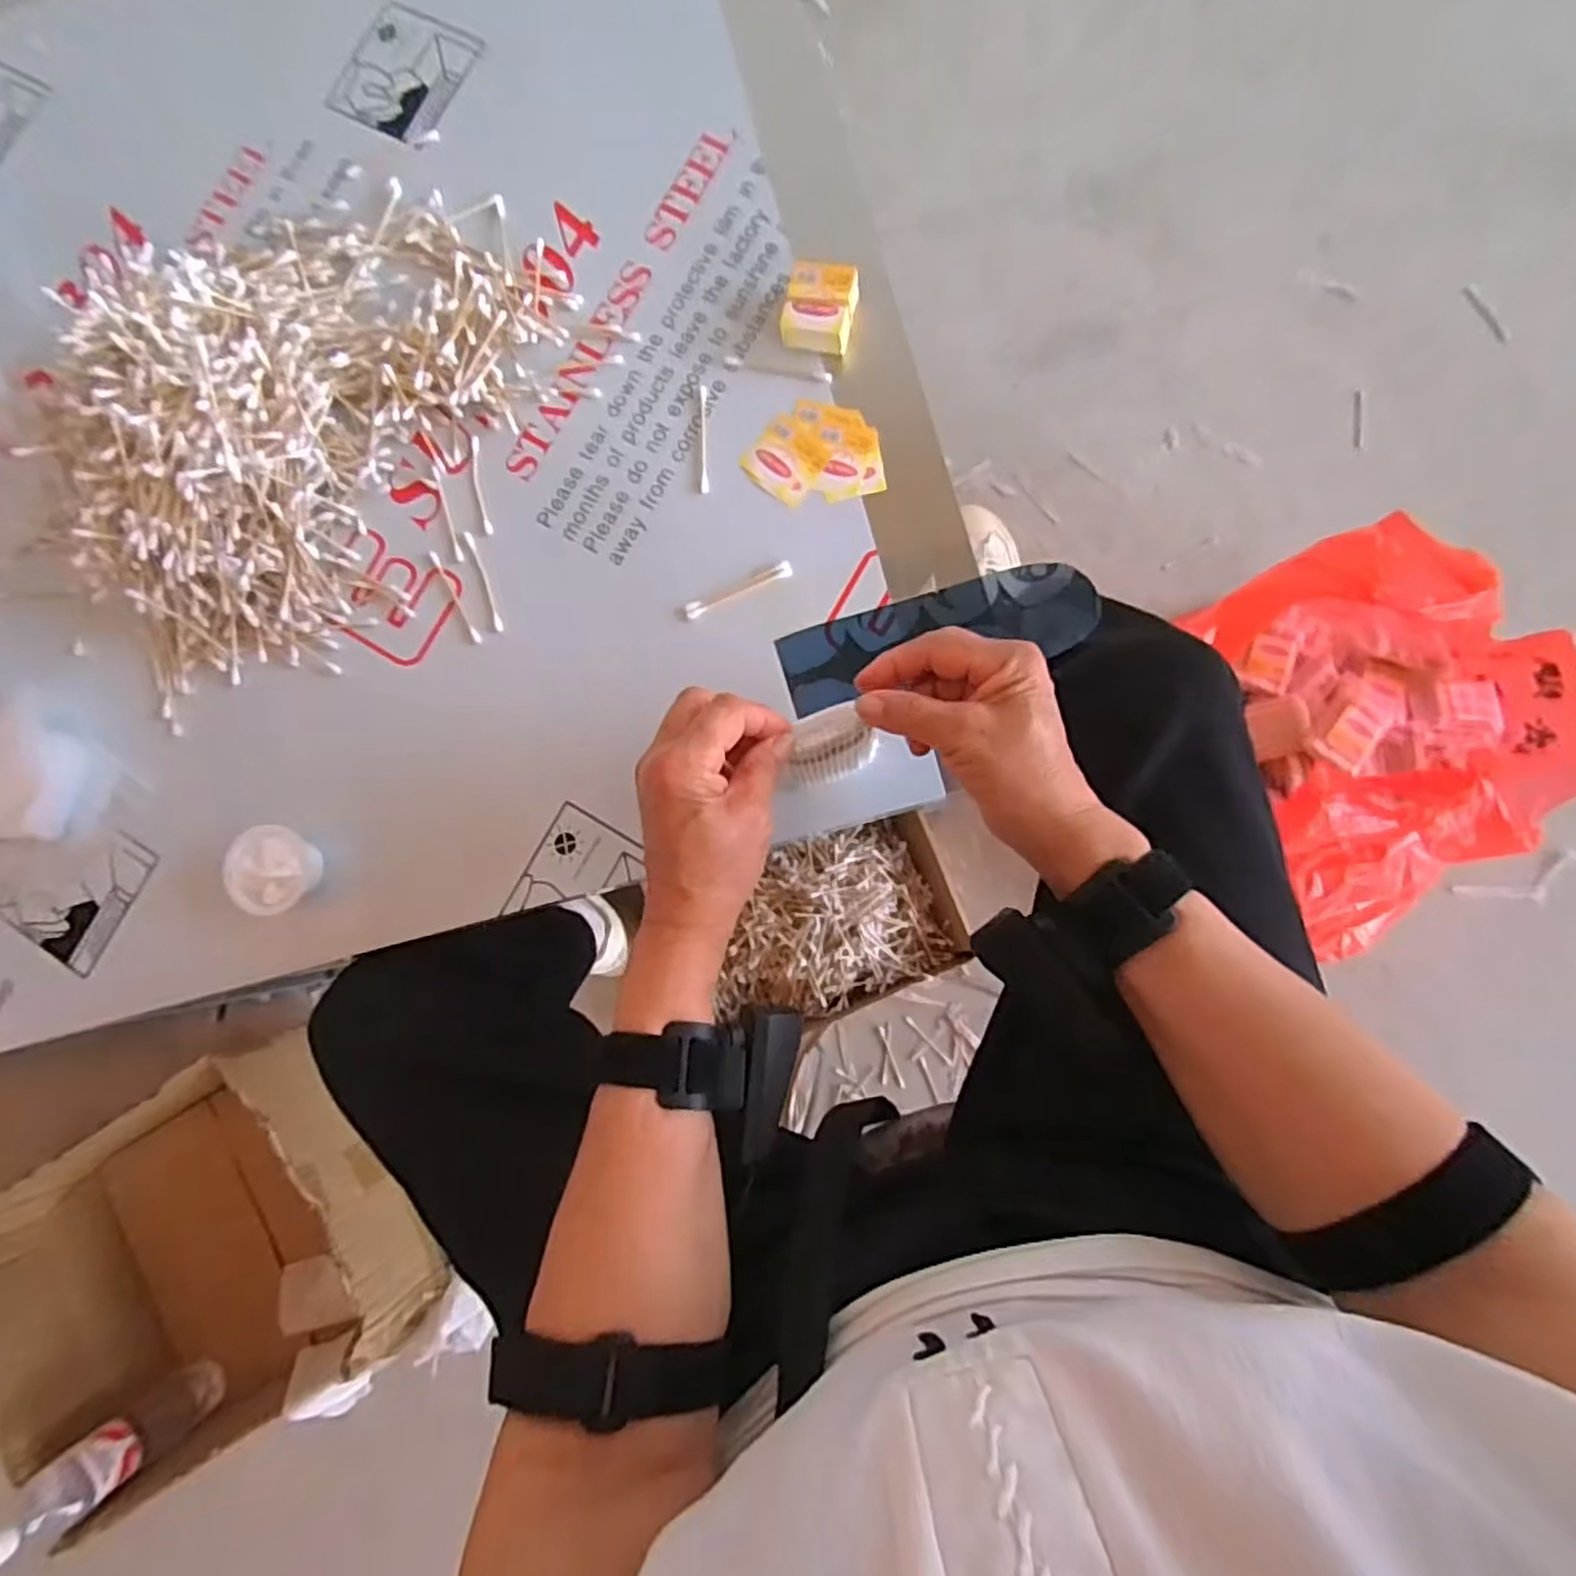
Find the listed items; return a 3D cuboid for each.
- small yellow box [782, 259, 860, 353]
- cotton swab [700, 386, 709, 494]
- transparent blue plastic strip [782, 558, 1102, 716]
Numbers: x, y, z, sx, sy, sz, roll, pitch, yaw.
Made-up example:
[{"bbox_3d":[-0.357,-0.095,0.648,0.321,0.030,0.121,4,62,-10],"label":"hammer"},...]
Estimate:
[{"bbox_3d":[0.021,-0.303,0.486,0.043,0.026,0.050,12,86,8],"label":"small yellow box"},{"bbox_3d":[-0.055,-0.228,0.499,0.006,0.004,0.073,-2,82,5],"label":"cotton swab"},{"bbox_3d":[0.093,-0.093,0.472,0.192,0.006,0.056,-16,85,5],"label":"transparent blue plastic strip"}]

